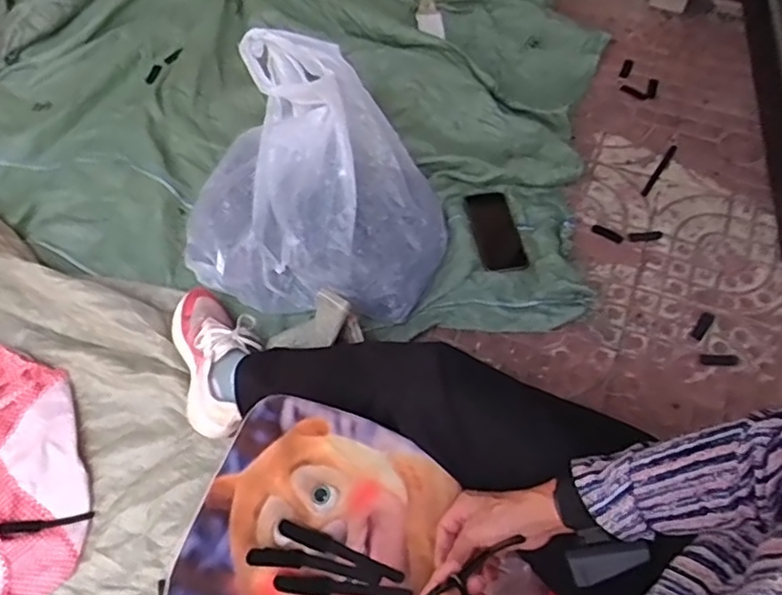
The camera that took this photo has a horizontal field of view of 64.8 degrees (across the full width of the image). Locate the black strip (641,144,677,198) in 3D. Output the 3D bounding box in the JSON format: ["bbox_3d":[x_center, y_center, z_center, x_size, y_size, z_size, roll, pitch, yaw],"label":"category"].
[{"bbox_3d":[0.513,-0.242,1.177,0.014,0.008,0.137,32,75,18],"label":"black strip"}]

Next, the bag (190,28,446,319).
[{"bbox_3d":[-0.117,-0.182,1.020,0.418,0.230,0.388,19,62,13],"label":"bag"}]

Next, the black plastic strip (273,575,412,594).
[{"bbox_3d":[-0.047,0.285,0.604,0.132,0.011,0.017,2,60,3],"label":"black plastic strip"}]

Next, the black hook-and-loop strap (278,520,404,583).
[{"bbox_3d":[-0.050,0.255,0.624,0.133,0.014,0.018,17,62,11],"label":"black hook-and-loop strap"}]

